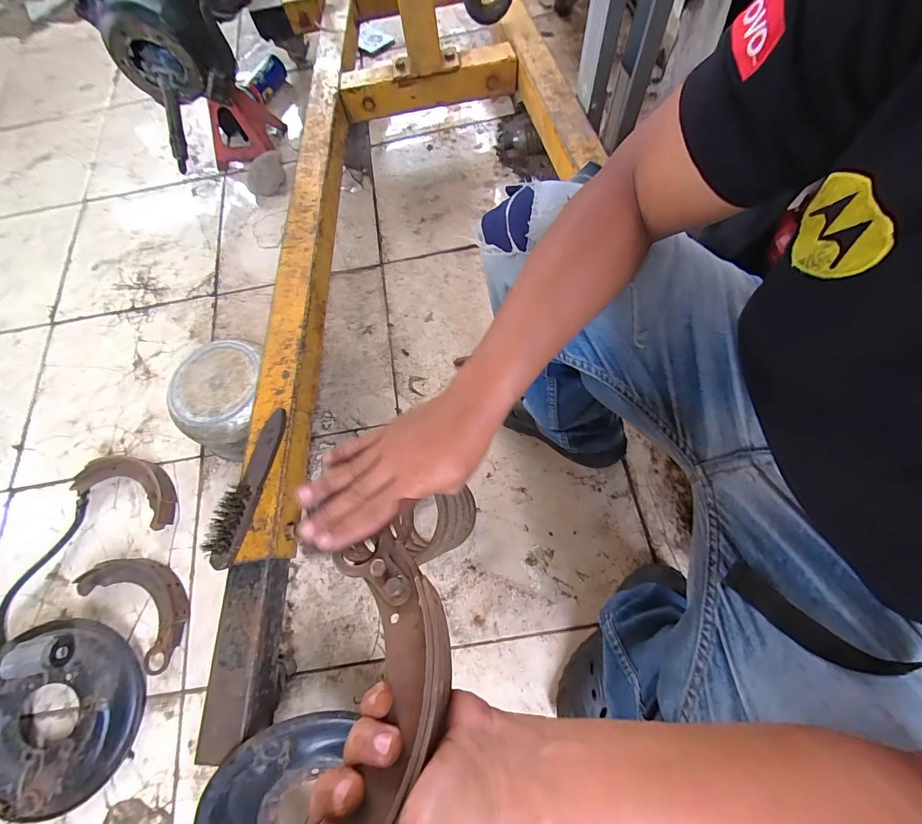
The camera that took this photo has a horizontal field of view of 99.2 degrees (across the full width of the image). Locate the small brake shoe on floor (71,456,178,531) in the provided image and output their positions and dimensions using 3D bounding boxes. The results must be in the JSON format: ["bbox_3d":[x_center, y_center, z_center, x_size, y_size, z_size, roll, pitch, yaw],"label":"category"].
[{"bbox_3d":[-0.642,0.143,0.767,0.220,0.036,0.099,20,72,10],"label":"small brake shoe on floor"}]

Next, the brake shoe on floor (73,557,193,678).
[{"bbox_3d":[-0.562,0.335,0.691,0.224,0.031,0.122,38,76,15],"label":"brake shoe on floor"}]

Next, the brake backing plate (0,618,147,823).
[{"bbox_3d":[-0.647,0.478,0.618,0.238,0.082,0.261,-1,70,2],"label":"brake backing plate"}]

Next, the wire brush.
[{"bbox_3d":[-0.309,0.103,0.567,0.036,0.034,0.229,10,71,9],"label":"wire brush"}]

